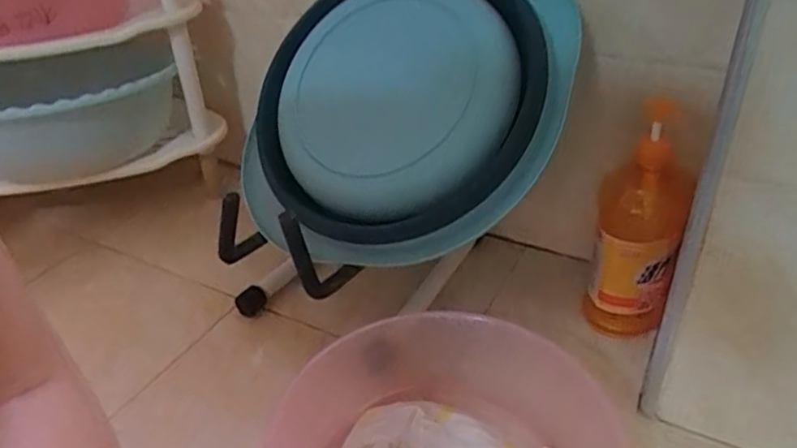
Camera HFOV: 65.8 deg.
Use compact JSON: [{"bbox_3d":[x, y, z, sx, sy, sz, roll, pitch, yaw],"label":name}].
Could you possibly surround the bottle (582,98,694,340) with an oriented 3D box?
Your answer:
[{"bbox_3d":[0.262,0.009,0.681,0.092,0.236,0.083,13,37,23],"label":"bottle"}]

